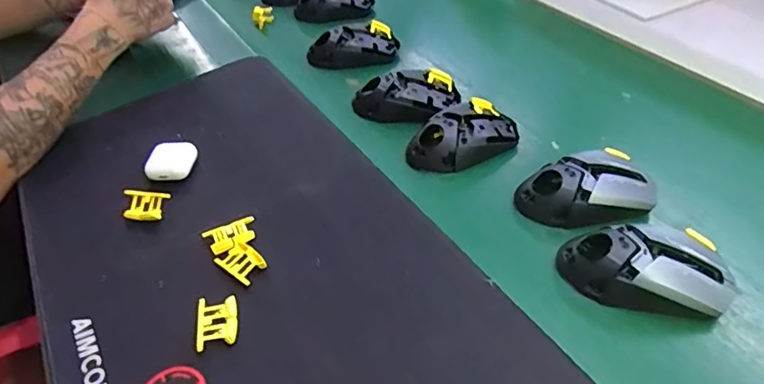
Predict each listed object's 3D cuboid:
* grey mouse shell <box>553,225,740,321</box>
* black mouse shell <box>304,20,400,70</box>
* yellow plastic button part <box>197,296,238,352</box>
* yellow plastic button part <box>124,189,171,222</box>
[{"bbox_3d":[0.197,0.058,0.388,0.120,0.038,0.060,5,44,9],"label":"grey mouse shell"},{"bbox_3d":[-0.037,-0.186,0.678,0.110,0.041,0.061,-16,45,-14],"label":"black mouse shell"},{"bbox_3d":[-0.120,0.096,0.384,0.027,0.011,0.039,-10,43,-7],"label":"yellow plastic button part"},{"bbox_3d":[-0.217,0.013,0.478,0.041,0.008,0.028,2,75,1],"label":"yellow plastic button part"}]

